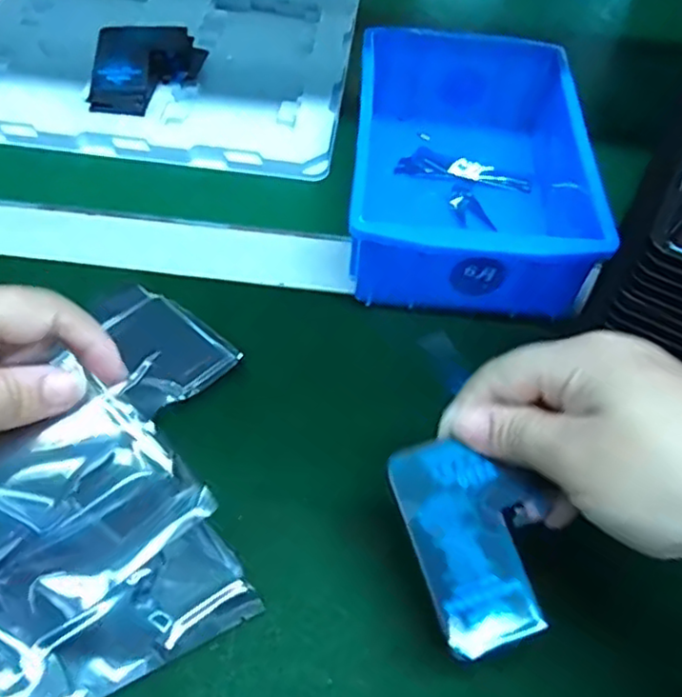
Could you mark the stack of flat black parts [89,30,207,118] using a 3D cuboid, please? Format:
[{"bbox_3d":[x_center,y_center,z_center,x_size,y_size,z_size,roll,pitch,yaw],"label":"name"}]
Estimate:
[{"bbox_3d":[-0.133,-0.190,0.461,0.068,0.028,0.085,0,55,-5],"label":"stack of flat black parts"}]

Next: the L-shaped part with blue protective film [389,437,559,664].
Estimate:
[{"bbox_3d":[0.053,0.069,0.248,0.052,0.004,0.075,-20,74,-2],"label":"L-shaped part with blue protective film"}]

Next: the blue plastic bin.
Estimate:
[{"bbox_3d":[0.072,-0.109,0.401,0.131,0.064,0.192,4,54,-3],"label":"blue plastic bin"}]

